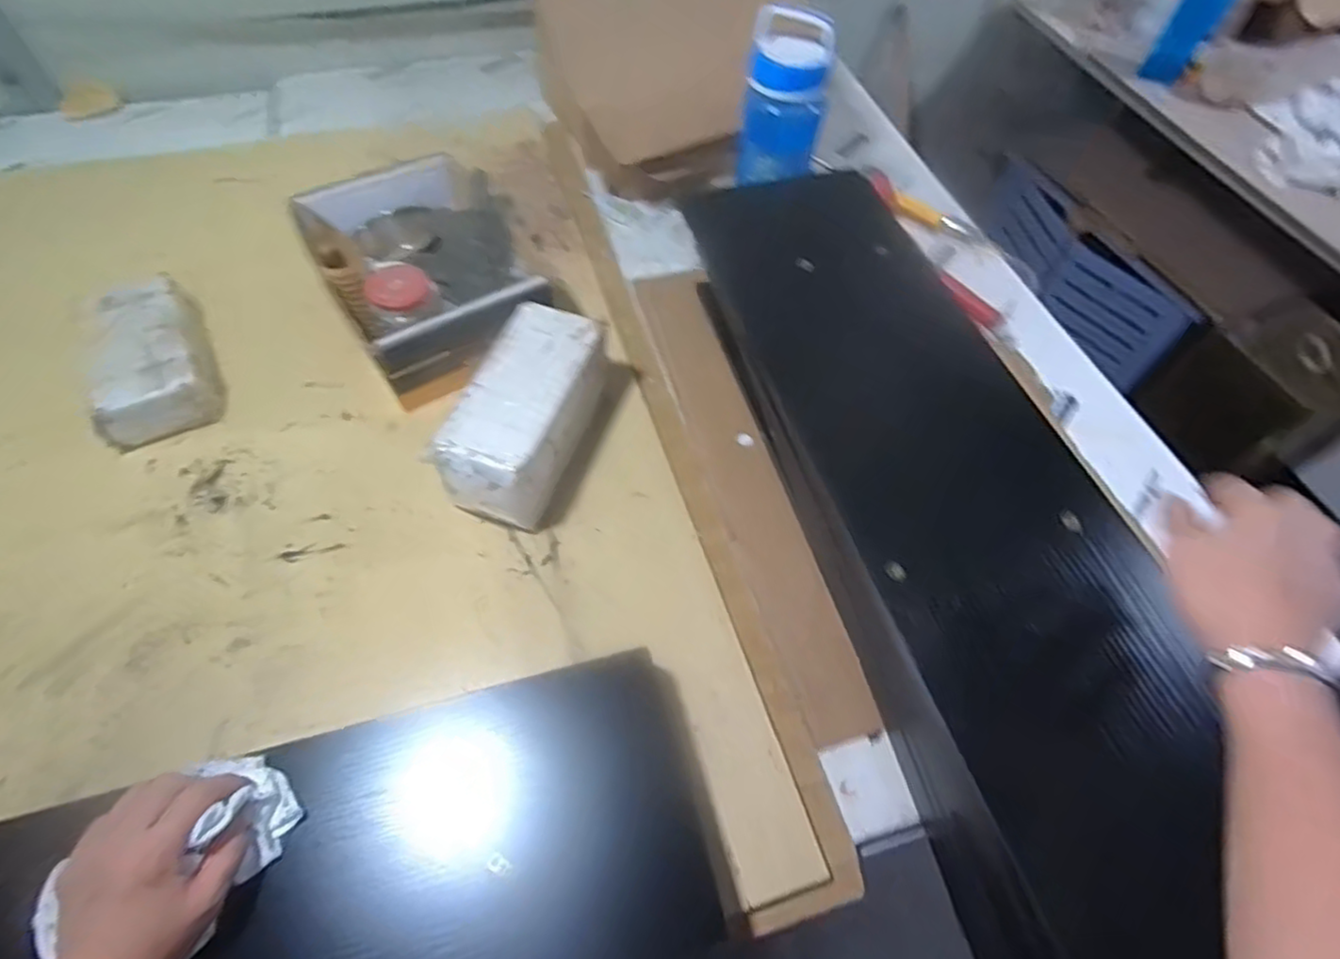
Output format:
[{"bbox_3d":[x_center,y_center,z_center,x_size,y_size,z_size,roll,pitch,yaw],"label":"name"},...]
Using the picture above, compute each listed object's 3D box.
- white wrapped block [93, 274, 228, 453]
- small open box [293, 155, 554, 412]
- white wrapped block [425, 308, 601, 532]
[{"bbox_3d":[-0.575,-0.132,0.746,0.116,0.066,0.189,-22,60,-16],"label":"white wrapped block"},{"bbox_3d":[-0.295,-0.252,0.813,0.207,0.117,0.305,-26,62,-18],"label":"small open box"},{"bbox_3d":[-0.150,-0.069,0.701,0.107,0.101,0.223,17,58,8],"label":"white wrapped block"}]

